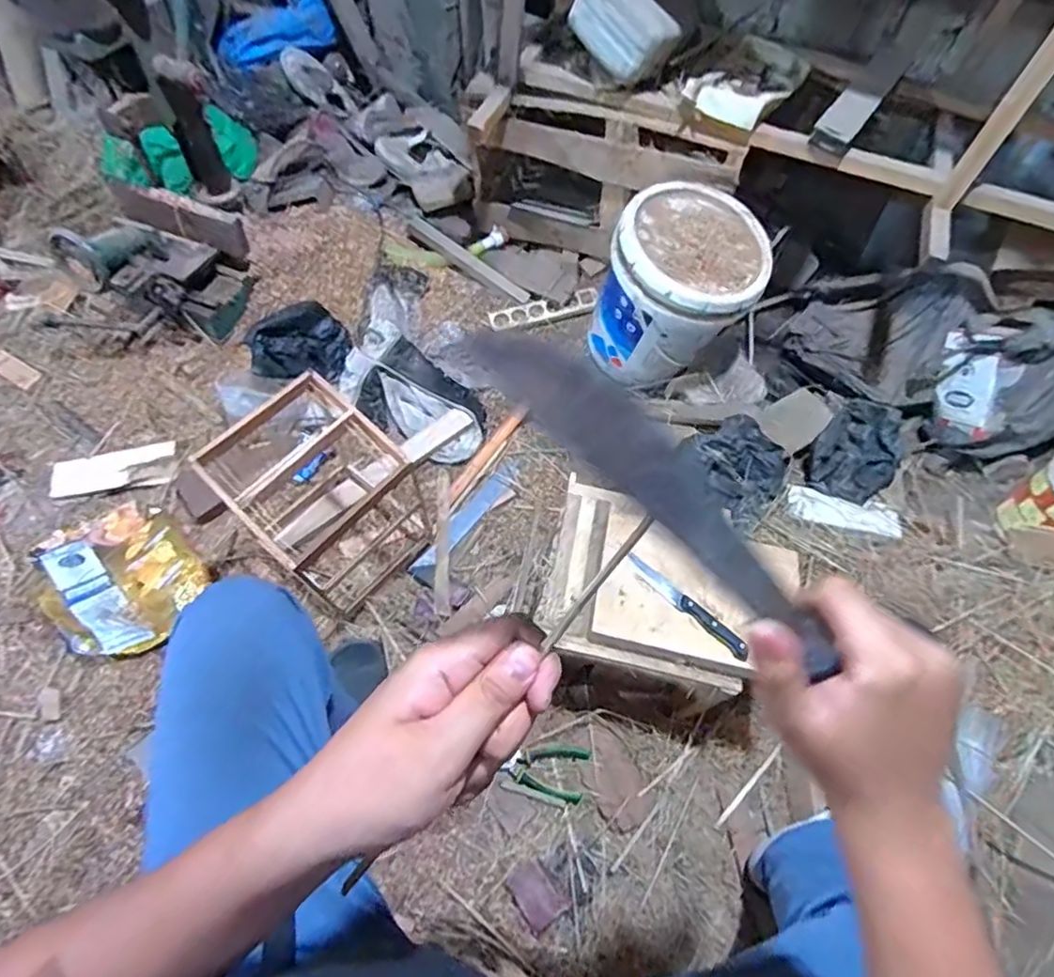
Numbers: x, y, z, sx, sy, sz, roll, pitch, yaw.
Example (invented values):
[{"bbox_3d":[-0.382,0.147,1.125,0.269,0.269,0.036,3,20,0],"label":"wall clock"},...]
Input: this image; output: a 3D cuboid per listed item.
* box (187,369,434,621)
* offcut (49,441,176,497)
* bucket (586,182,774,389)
[{"bbox_3d":[-0.320,0.023,0.967,0.273,0.351,0.256,36,63,17],"label":"box"},{"bbox_3d":[-0.787,-0.036,1.129,0.212,0.025,0.077,-14,60,-12],"label":"offcut"},{"bbox_3d":[0.304,-0.395,1.249,0.288,0.319,0.282,2,58,-3],"label":"bucket"}]

